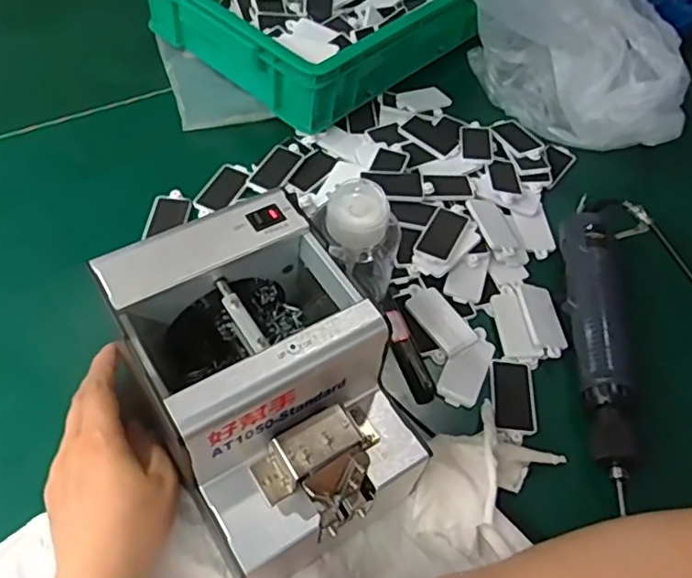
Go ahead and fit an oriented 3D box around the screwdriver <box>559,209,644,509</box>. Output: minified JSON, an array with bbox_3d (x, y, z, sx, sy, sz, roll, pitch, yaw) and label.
[{"bbox_3d":[0.199,0.038,0.496,0.040,0.033,0.248,10,54,1],"label":"screwdriver"}]

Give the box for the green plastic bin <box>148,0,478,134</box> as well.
[{"bbox_3d":[-0.028,-0.338,0.701,0.278,0.084,0.323,38,59,19],"label":"green plastic bin"}]

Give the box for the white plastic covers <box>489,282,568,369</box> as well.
[{"bbox_3d":[0.152,0.027,0.515,0.051,0.009,0.074,-3,55,-8],"label":"white plastic covers"}]

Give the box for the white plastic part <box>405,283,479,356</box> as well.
[{"bbox_3d":[0.076,0.023,0.512,0.032,0.006,0.069,-28,62,-23],"label":"white plastic part"}]

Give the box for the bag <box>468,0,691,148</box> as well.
[{"bbox_3d":[0.211,-0.272,0.600,0.295,0.203,0.131,33,58,17],"label":"bag"}]

